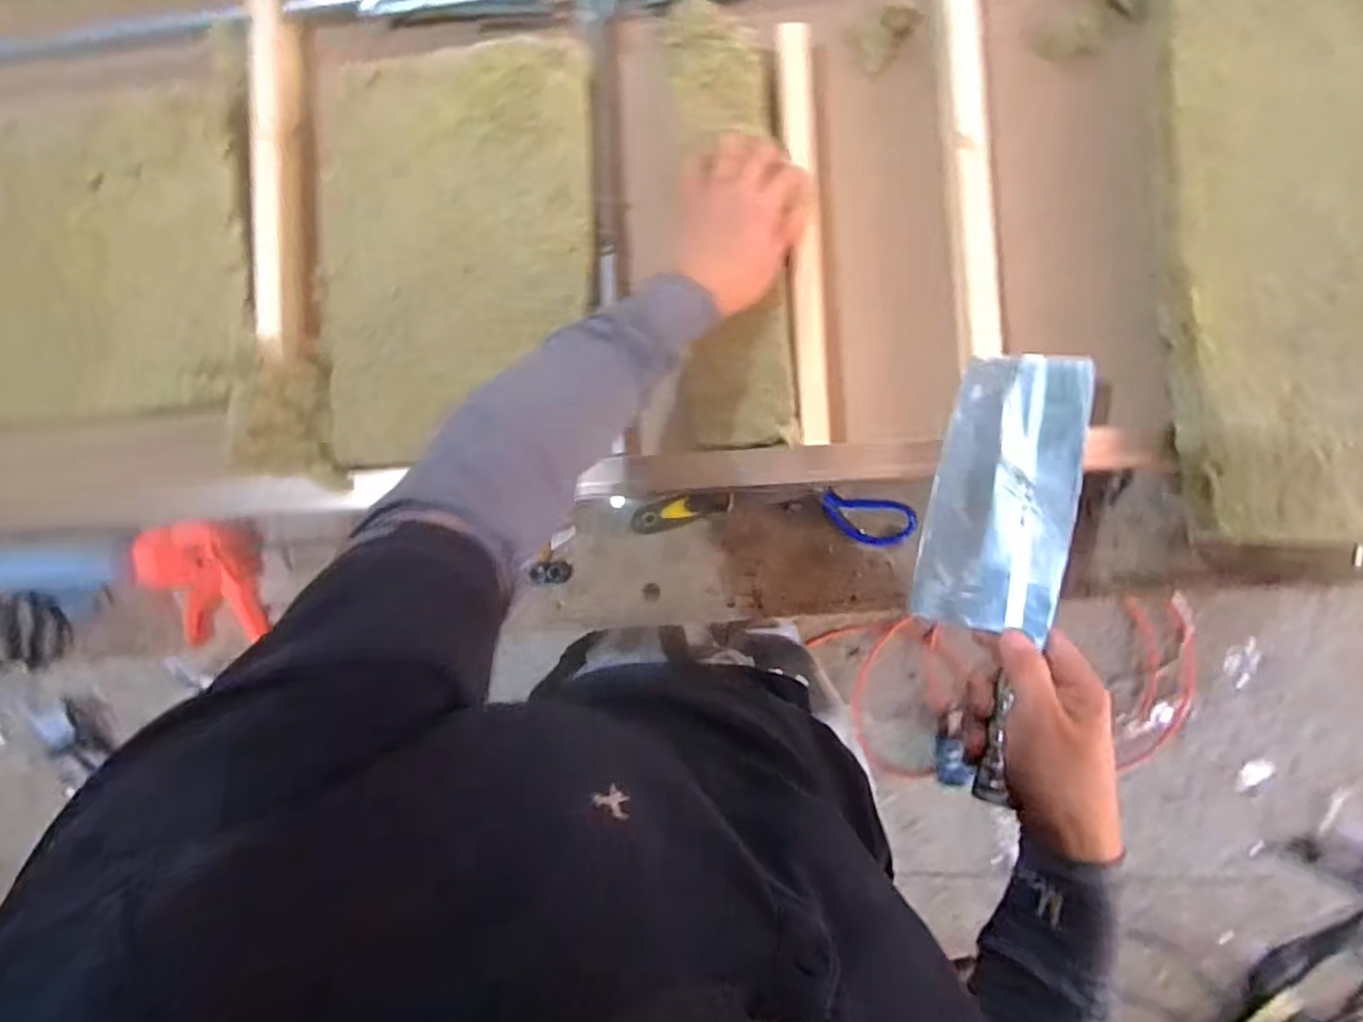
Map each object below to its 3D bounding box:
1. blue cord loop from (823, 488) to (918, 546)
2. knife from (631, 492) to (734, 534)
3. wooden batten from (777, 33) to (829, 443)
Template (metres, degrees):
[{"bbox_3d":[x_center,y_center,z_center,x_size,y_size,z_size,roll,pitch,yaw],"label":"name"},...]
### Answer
[{"bbox_3d":[0.199,0.010,0.723,0.097,0.005,0.049,13,100,16],"label":"blue cord loop"},{"bbox_3d":[0.000,-0.001,0.731,0.111,0.017,0.031,-16,86,5],"label":"knife"},{"bbox_3d":[0.112,-0.253,0.619,0.029,0.024,0.383,-2,87,5],"label":"wooden batten"}]

